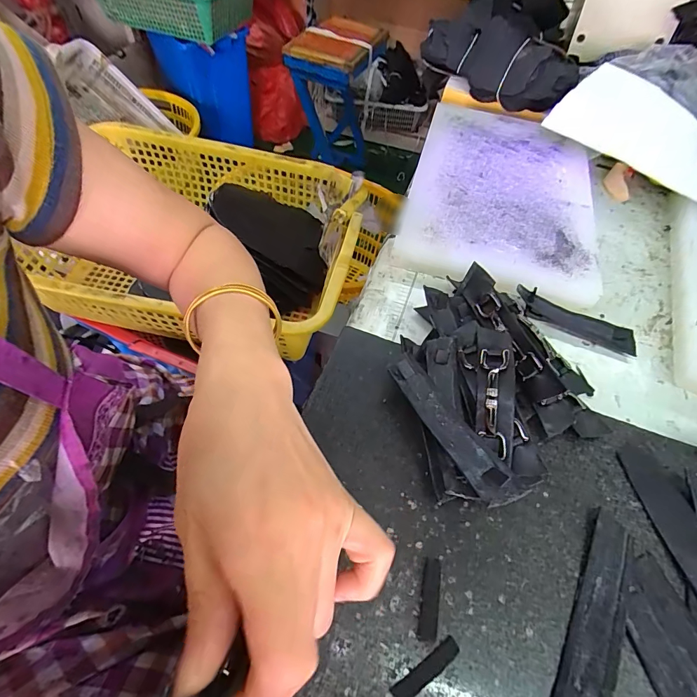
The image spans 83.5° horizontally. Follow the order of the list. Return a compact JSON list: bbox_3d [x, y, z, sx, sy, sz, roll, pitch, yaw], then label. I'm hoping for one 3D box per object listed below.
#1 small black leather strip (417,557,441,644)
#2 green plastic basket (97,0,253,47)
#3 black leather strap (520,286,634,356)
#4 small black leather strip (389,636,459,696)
[{"bbox_3d":[0.046,0.141,0.219,0.010,0.004,0.039,12,56,6],"label":"small black leather strip"},{"bbox_3d":[-0.561,-1.161,1.304,0.449,0.136,0.305,25,58,12],"label":"green plastic basket"},{"bbox_3d":[0.206,-0.026,0.358,0.108,0.027,0.021,21,58,13],"label":"black leather strap"},{"bbox_3d":[0.041,0.166,0.201,0.040,0.004,0.009,-28,61,-19],"label":"small black leather strip"}]

